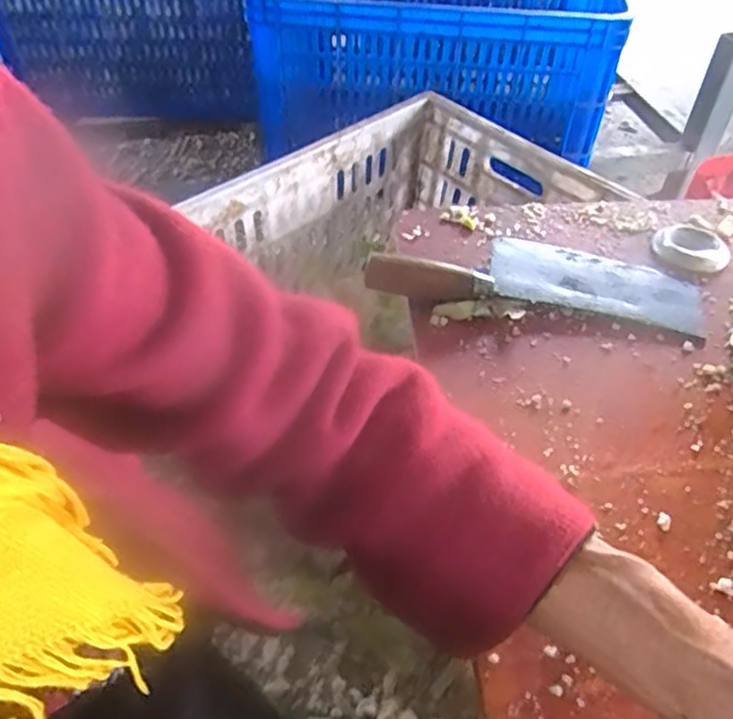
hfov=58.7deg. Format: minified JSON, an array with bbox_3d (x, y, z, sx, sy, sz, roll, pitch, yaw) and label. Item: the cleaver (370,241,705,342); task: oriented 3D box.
[{"bbox_3d":[0.137,-0.075,0.532,0.261,0.027,0.090,9,48,8],"label":"cleaver"}]

